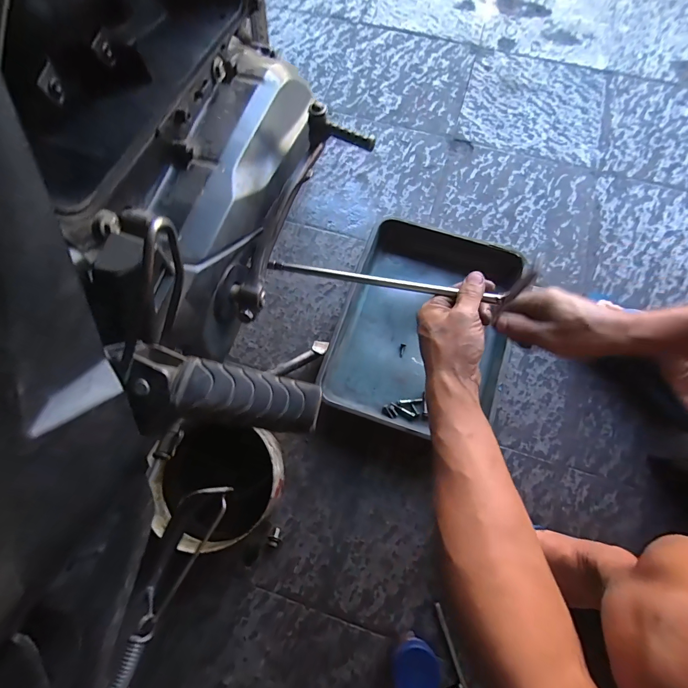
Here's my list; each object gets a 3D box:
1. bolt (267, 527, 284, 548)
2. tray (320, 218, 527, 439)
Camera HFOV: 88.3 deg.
[{"bbox_3d":[-0.101,0.285,0.521,0.020,0.015,0.025,25,75,9],"label":"bolt"},{"bbox_3d":[0.135,-0.030,0.598,0.276,0.051,0.348,15,73,6],"label":"tray"}]

